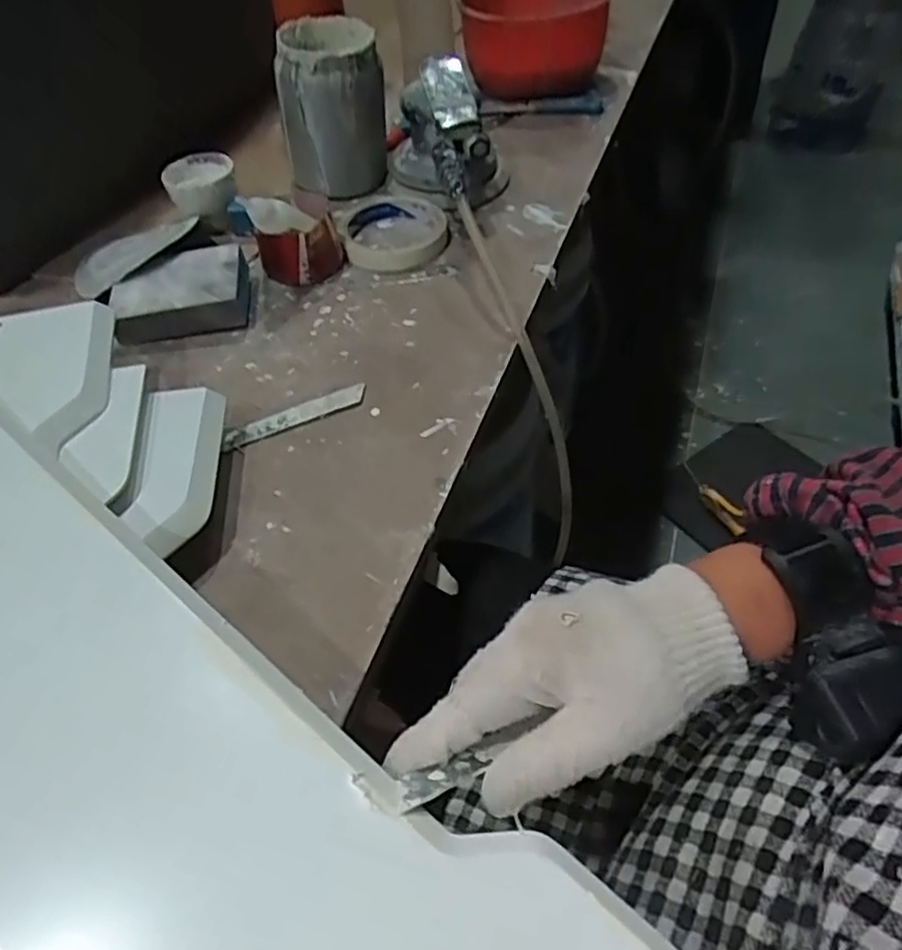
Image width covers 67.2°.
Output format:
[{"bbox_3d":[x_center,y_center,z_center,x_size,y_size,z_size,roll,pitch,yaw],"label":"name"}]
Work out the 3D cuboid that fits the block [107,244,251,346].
[{"bbox_3d":[-0.208,-0.139,0.523,0.098,0.035,0.067,-9,50,-3],"label":"block"}]

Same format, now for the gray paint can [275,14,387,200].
[{"bbox_3d":[-0.106,-0.325,0.611,0.092,0.132,0.085,-2,50,3],"label":"gray paint can"}]

